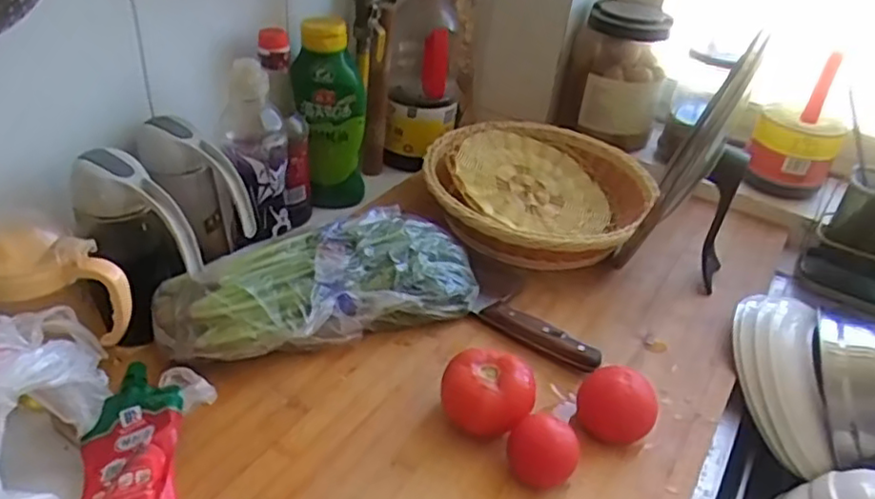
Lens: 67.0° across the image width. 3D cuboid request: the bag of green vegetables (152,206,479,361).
[{"bbox_3d":[-0.109,0.036,0.647,0.301,0.088,0.105,-13,40,-25],"label":"bag of green vegetables"}]

